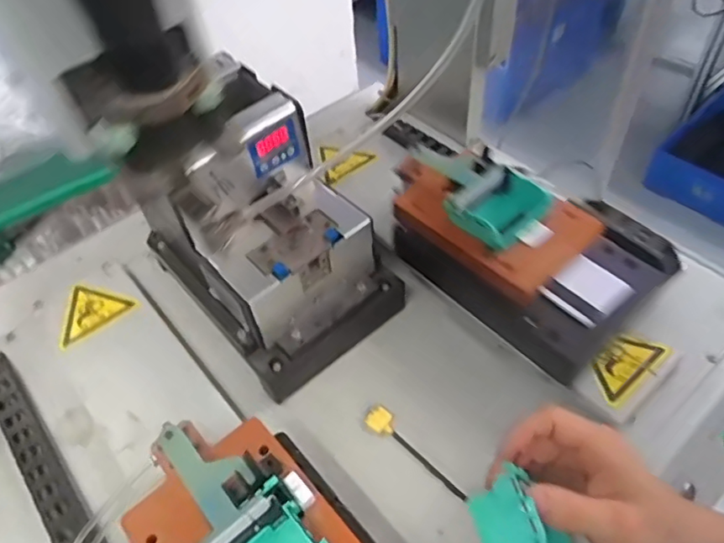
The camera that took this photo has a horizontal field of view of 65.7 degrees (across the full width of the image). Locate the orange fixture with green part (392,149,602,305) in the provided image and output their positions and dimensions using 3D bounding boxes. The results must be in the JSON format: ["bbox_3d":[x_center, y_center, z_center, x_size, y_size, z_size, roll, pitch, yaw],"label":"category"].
[{"bbox_3d":[0.100,-0.059,0.473,0.098,0.039,0.166,-38,57,-24],"label":"orange fixture with green part"}]

